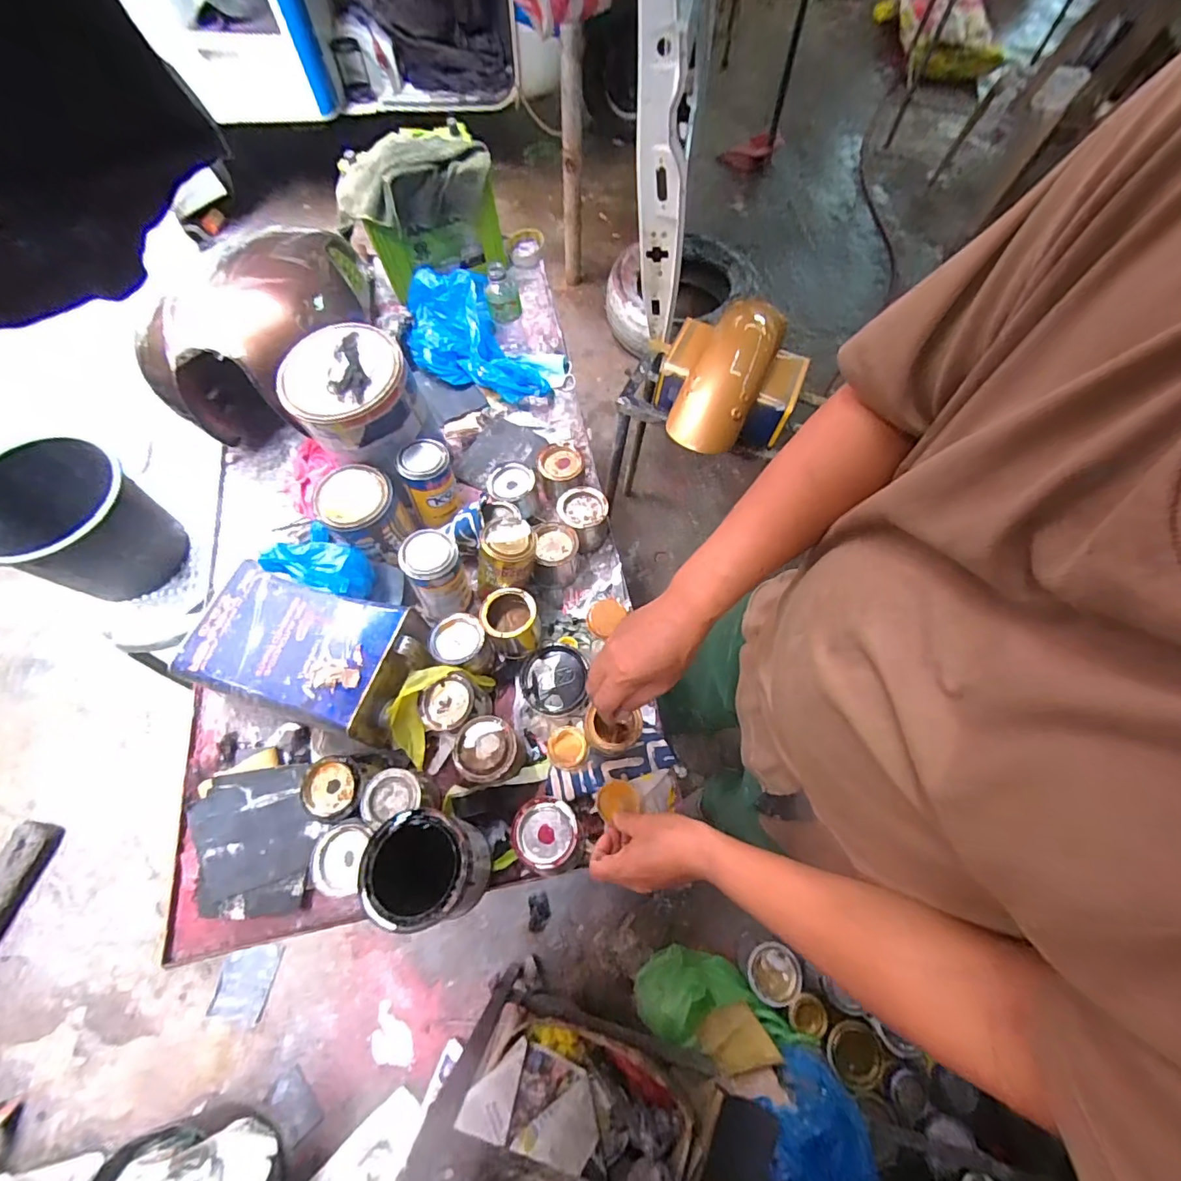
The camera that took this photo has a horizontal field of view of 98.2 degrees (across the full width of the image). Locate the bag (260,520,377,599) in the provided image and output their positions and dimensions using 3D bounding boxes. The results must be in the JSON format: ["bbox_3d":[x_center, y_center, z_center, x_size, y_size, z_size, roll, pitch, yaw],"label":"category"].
[{"bbox_3d":[-0.348,-0.036,0.671,0.120,0.065,0.078,20,67,5],"label":"bag"}]

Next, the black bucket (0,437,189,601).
[{"bbox_3d":[-0.919,-0.118,0.923,0.218,0.195,0.231,1,66,-3],"label":"black bucket"}]

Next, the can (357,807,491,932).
[{"bbox_3d":[-0.170,0.291,0.548,0.106,0.127,0.101,1,66,-3],"label":"can"}]

